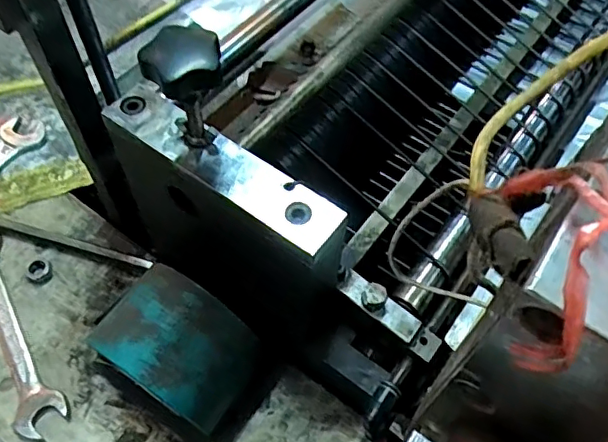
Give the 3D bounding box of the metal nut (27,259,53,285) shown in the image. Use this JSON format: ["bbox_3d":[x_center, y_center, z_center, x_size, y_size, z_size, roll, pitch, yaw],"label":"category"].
[{"bbox_3d":[-0.200,0.038,0.432,0.017,0.007,0.021,-15,61,-12],"label":"metal nut"}]

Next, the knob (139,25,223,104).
[{"bbox_3d":[-0.056,-0.071,0.259,0.035,0.023,0.030,-35,67,-22],"label":"knob"}]

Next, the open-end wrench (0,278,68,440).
[{"bbox_3d":[-0.215,0.071,0.408,0.033,0.010,0.173,-28,64,-19],"label":"open-end wrench"}]

